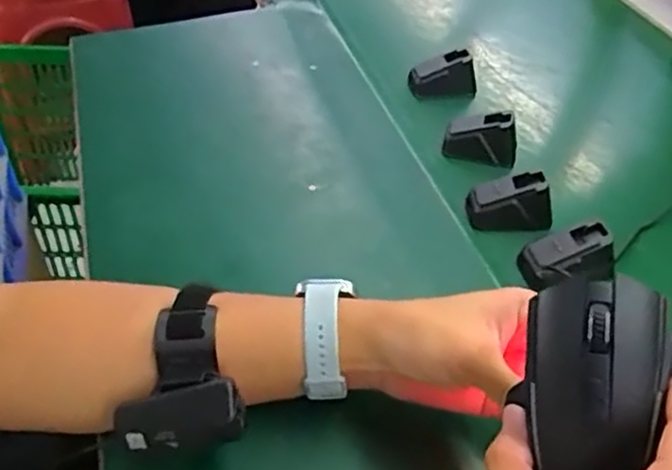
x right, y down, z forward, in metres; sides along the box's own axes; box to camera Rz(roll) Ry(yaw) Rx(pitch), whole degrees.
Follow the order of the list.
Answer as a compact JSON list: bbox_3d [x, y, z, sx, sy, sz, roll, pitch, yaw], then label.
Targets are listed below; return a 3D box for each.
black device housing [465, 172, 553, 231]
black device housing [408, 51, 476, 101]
[{"bbox_3d":[0.147,-0.027,0.571,0.069,0.042,0.028,3,44,1],"label":"black device housing"},{"bbox_3d":[0.113,-0.167,0.719,0.069,0.045,0.026,3,44,1],"label":"black device housing"}]

